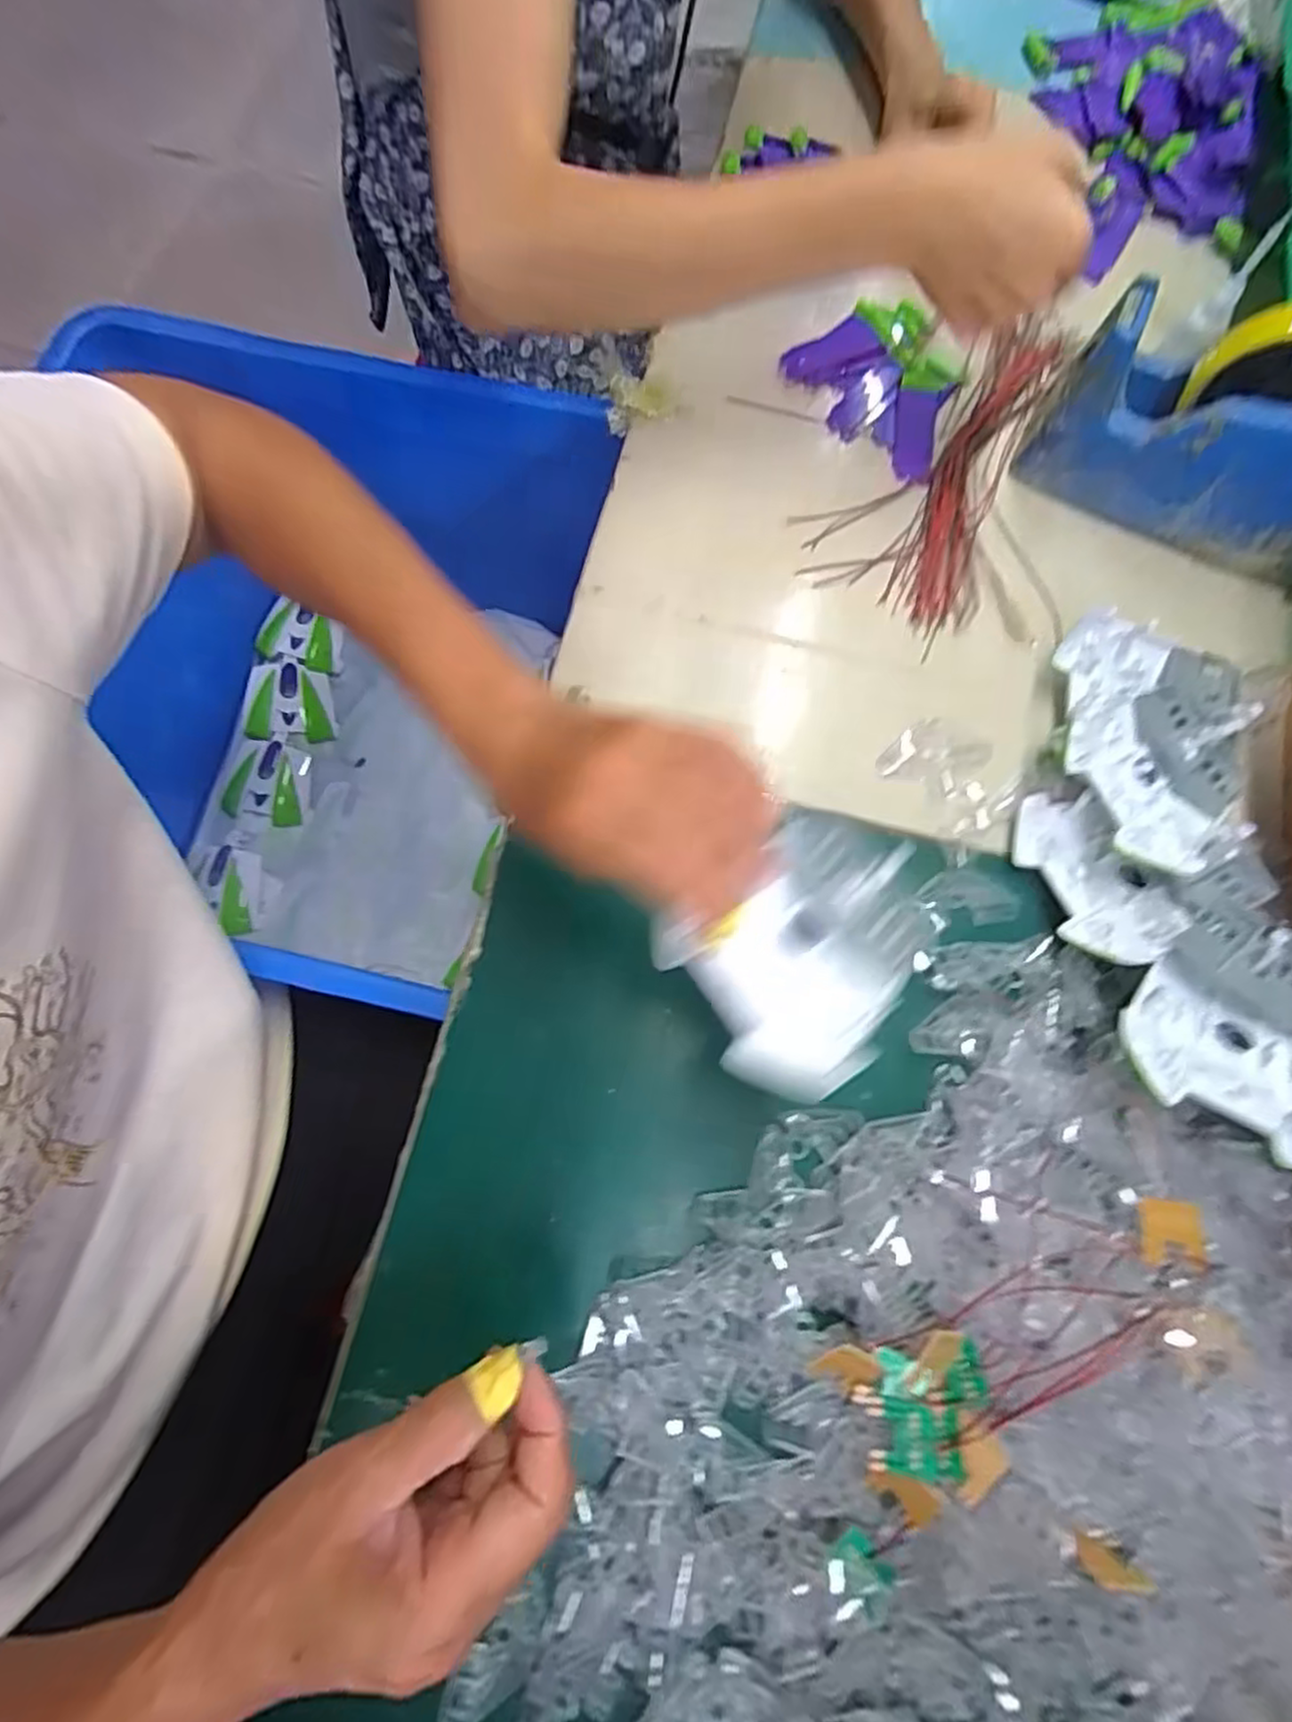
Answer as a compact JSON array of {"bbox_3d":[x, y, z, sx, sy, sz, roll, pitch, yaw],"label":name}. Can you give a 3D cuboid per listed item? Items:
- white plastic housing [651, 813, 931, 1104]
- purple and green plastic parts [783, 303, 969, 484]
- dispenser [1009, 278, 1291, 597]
[{"bbox_3d":[0.069,0.034,0.303,0.126,0.025,0.089,-33,78,-33],"label":"white plastic housing"},{"bbox_3d":[0.169,-0.324,0.483,0.100,0.012,0.125,-37,78,-10],"label":"purple and green plastic parts"},{"bbox_3d":[0.343,-0.252,0.414,0.197,0.106,0.070,27,76,6],"label":"dispenser"}]

